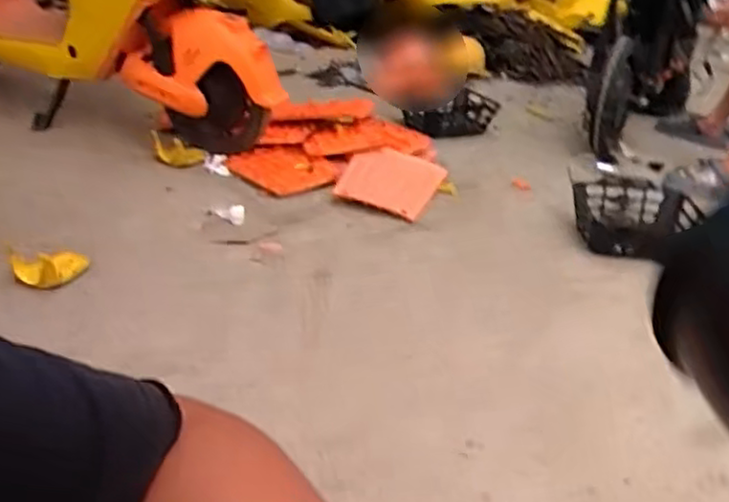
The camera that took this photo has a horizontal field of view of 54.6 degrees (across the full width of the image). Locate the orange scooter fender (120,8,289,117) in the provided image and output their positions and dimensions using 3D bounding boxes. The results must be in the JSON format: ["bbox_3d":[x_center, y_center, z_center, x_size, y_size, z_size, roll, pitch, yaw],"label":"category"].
[{"bbox_3d":[-0.412,-0.467,1.763,0.416,0.231,0.114,5,27,-2],"label":"orange scooter fender"}]

